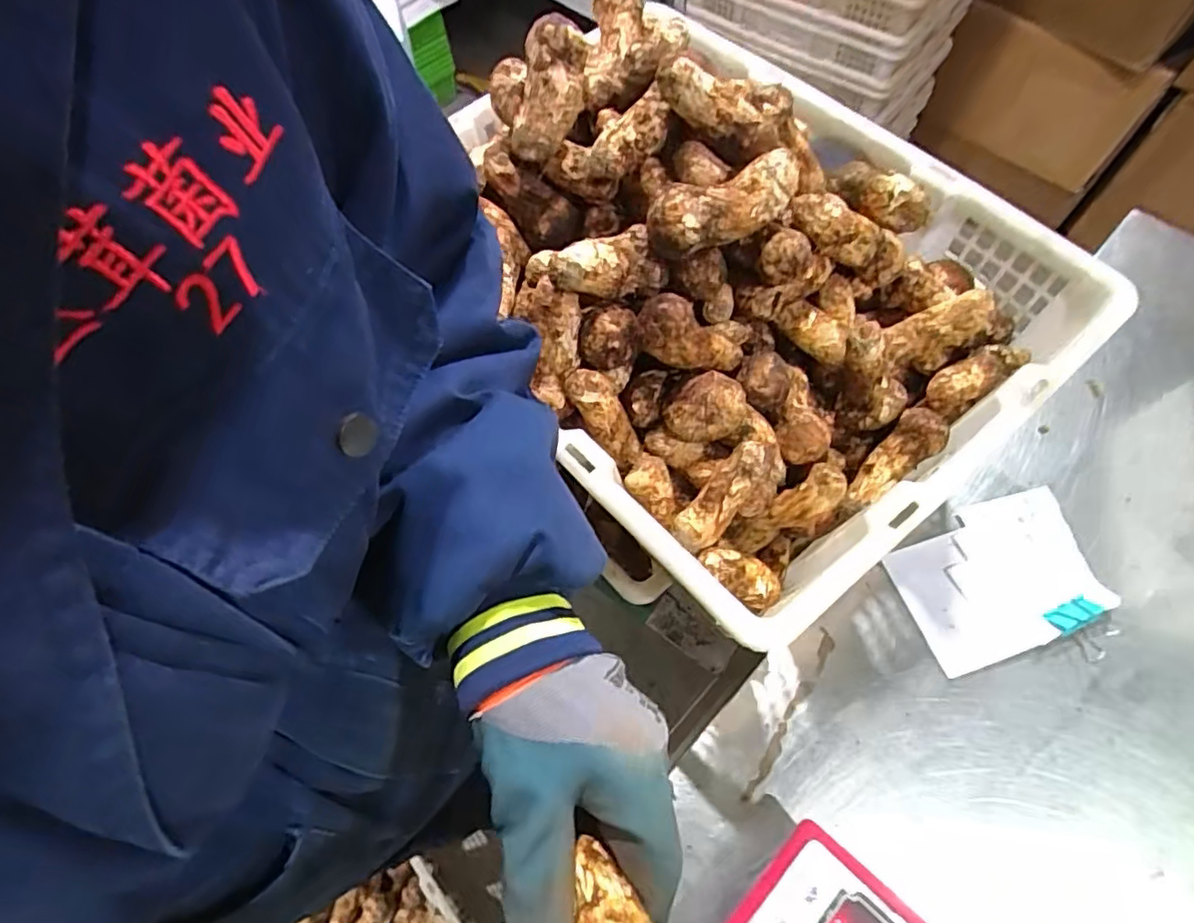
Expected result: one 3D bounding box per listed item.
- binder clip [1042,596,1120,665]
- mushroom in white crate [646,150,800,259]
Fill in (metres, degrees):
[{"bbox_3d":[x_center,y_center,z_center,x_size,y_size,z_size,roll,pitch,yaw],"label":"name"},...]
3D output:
[{"bbox_3d":[0.393,0.133,0.489,0.039,0.014,0.046,-30,67,-11],"label":"binder clip"},{"bbox_3d":[0.075,-0.157,0.372,0.088,0.036,0.041,-20,66,-7],"label":"mushroom in white crate"}]

